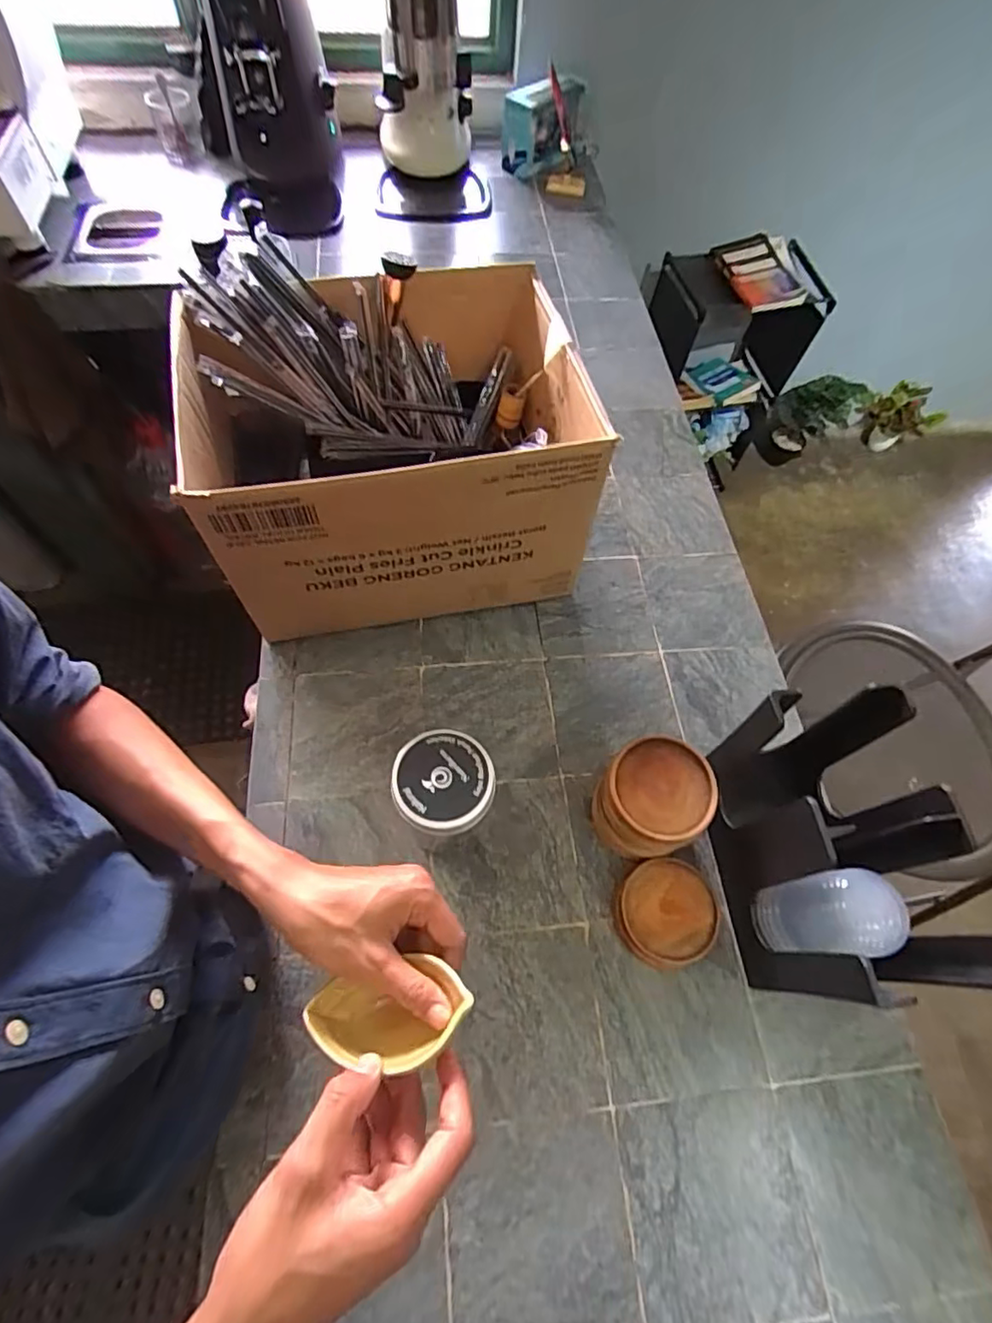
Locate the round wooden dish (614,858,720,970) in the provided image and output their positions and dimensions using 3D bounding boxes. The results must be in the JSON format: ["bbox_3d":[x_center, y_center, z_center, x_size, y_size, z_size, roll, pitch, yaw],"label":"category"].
[{"bbox_3d":[0.166,0.245,0.572,0.094,0.032,0.092,1,62,-3],"label":"round wooden dish"}]

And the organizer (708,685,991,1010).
[{"bbox_3d":[0.289,0.161,0.534,0.136,0.191,0.261,-3,62,-5],"label":"organizer"}]

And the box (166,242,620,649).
[{"bbox_3d":[-0.116,-0.238,0.672,0.393,0.264,0.299,-10,63,-9],"label":"box"}]

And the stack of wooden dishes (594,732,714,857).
[{"bbox_3d":[0.150,0.141,0.583,0.095,0.107,0.104,31,65,13],"label":"stack of wooden dishes"}]

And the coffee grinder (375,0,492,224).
[{"bbox_3d":[-0.125,-1.077,1.098,0.223,0.292,0.263,0,62,-4],"label":"coffee grinder"}]

